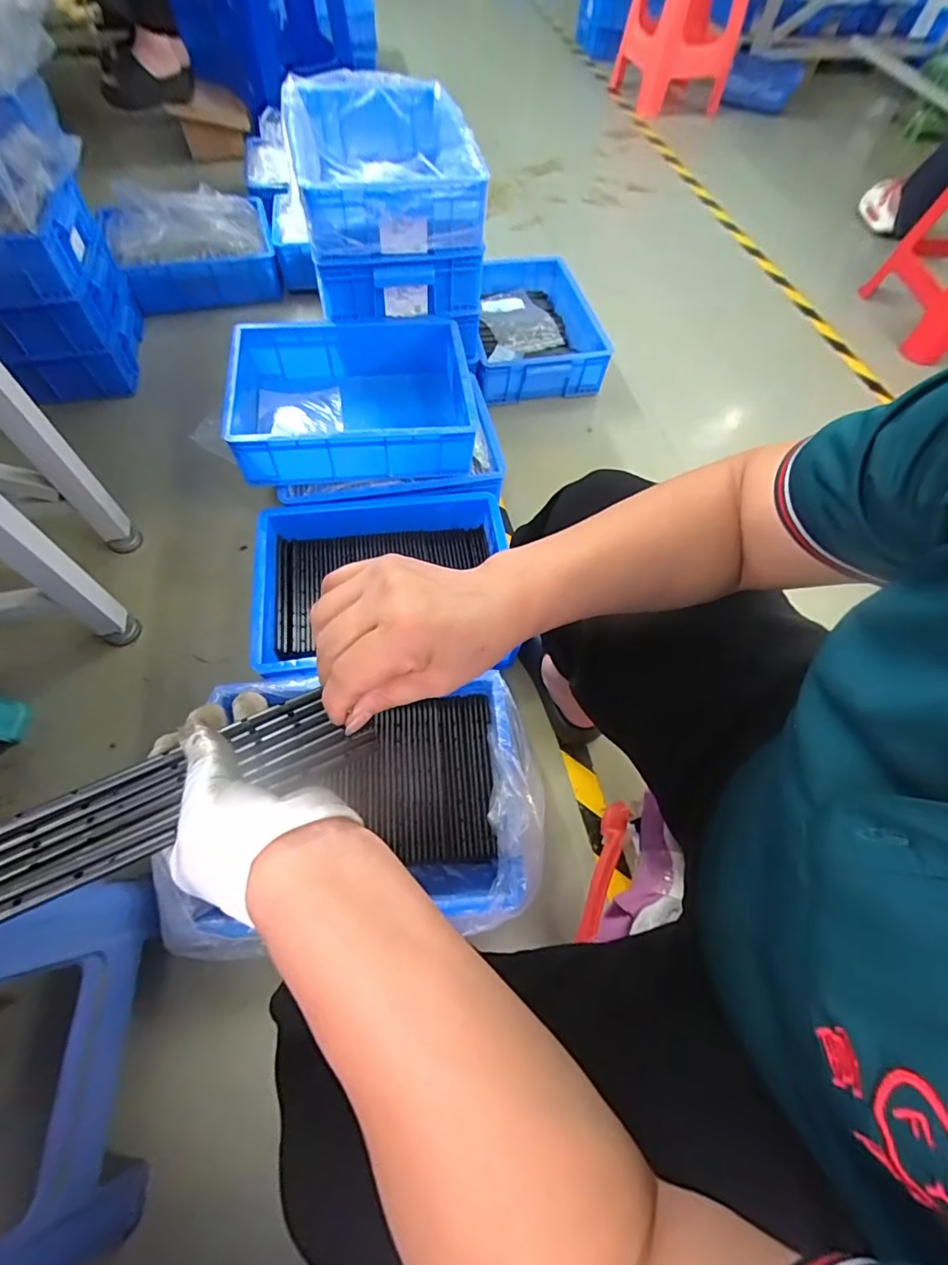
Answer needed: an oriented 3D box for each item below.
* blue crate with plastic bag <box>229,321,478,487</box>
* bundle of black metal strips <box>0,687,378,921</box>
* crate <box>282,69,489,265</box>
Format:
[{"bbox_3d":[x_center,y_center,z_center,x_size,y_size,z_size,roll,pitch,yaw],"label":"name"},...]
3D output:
[{"bbox_3d":[-0.220,-0.424,0.945,0.412,0.137,0.332,-5,63,-6],"label":"blue crate with plastic bag"},{"bbox_3d":[-0.166,0.089,0.279,0.212,0.014,0.051,-22,65,-27],"label":"bundle of black metal strips"},{"bbox_3d":[-0.177,-0.914,0.984,0.316,0.113,0.521,-9,63,-8],"label":"crate"}]

